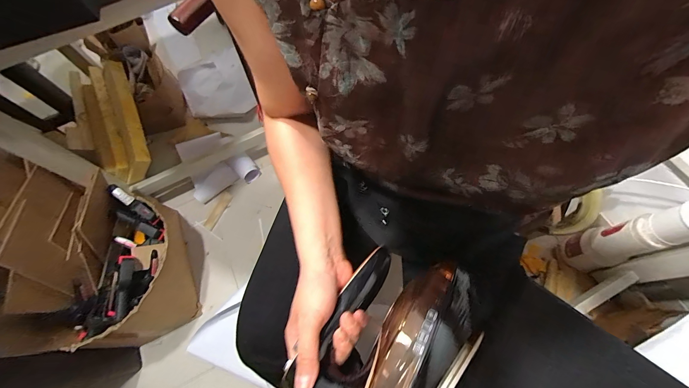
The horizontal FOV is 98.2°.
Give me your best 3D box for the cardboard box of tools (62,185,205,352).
[{"bbox_3d":[-0.596,0.226,0.929,0.217,0.265,0.421,3,66,5],"label":"cardboard box of tools"}]

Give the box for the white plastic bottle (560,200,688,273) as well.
[{"bbox_3d":[0.737,0.116,0.778,0.091,0.389,0.104,-9,66,-1],"label":"white plastic bottle"}]

